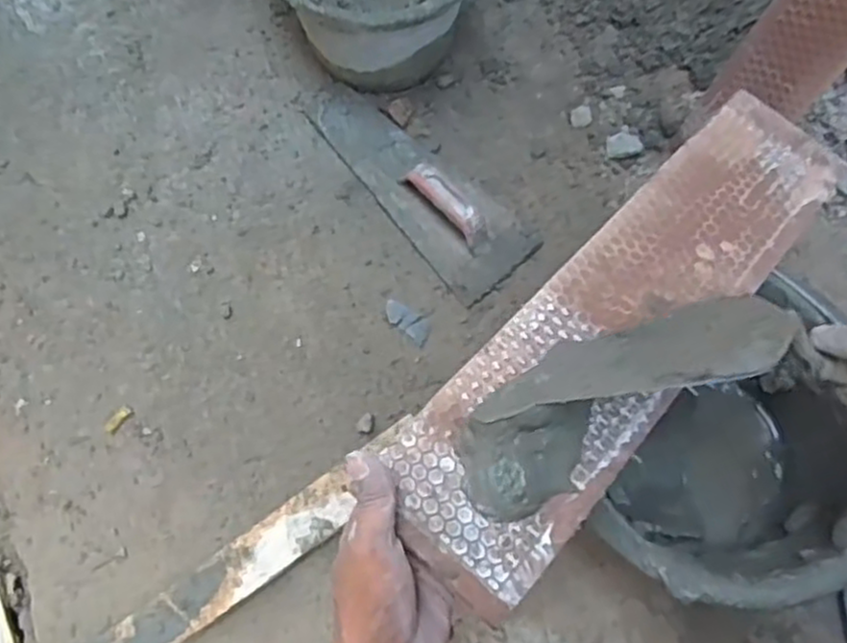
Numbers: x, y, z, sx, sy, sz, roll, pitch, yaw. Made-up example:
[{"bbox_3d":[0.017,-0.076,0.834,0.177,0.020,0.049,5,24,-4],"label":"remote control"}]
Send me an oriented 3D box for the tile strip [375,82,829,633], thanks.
[{"bbox_3d":[0.156,-0.015,0.528,0.115,0.012,0.478,39,62,14],"label":"tile strip"}]

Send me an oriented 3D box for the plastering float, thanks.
[{"bbox_3d":[-0.015,-0.150,0.767,0.288,0.051,0.108,43,75,15],"label":"plastering float"}]

